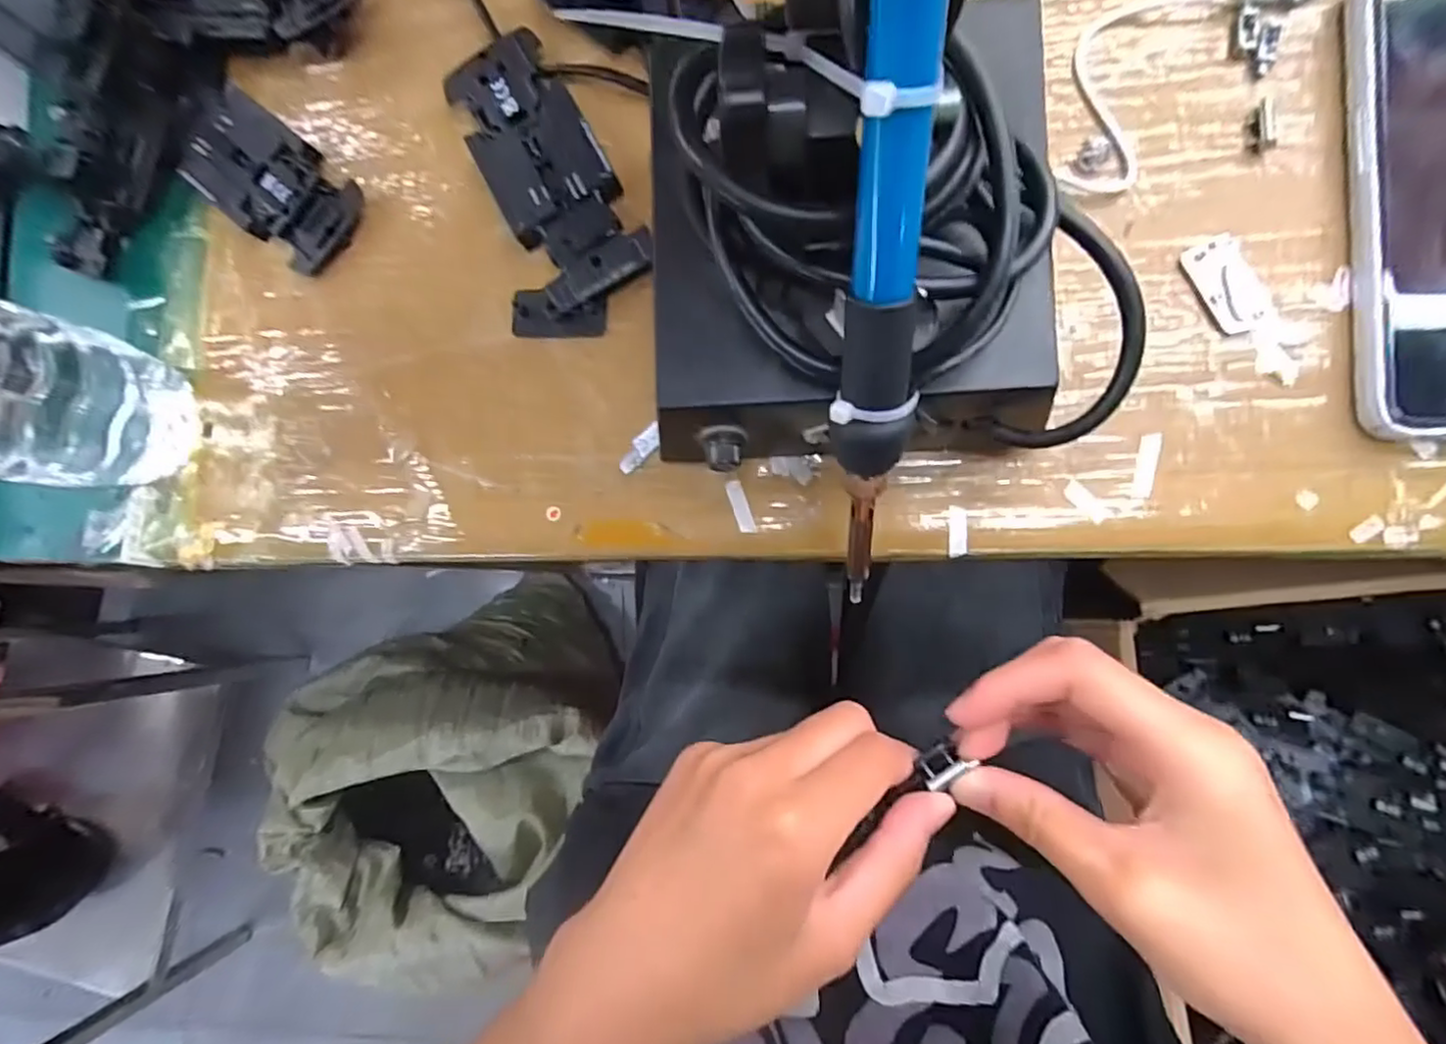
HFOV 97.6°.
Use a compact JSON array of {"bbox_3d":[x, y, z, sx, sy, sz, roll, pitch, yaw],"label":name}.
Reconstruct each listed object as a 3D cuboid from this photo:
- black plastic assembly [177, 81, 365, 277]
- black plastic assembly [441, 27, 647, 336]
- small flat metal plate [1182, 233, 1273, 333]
[{"bbox_3d":[-0.204,-0.154,0.281,0.094,0.010,0.047,38,93,8],"label":"black plastic assembly"},{"bbox_3d":[-0.072,-0.142,0.260,0.061,0.012,0.130,-17,85,7],"label":"black plastic assembly"},{"bbox_3d":[0.178,-0.084,0.223,0.016,0.006,0.034,-26,84,6],"label":"small flat metal plate"}]

